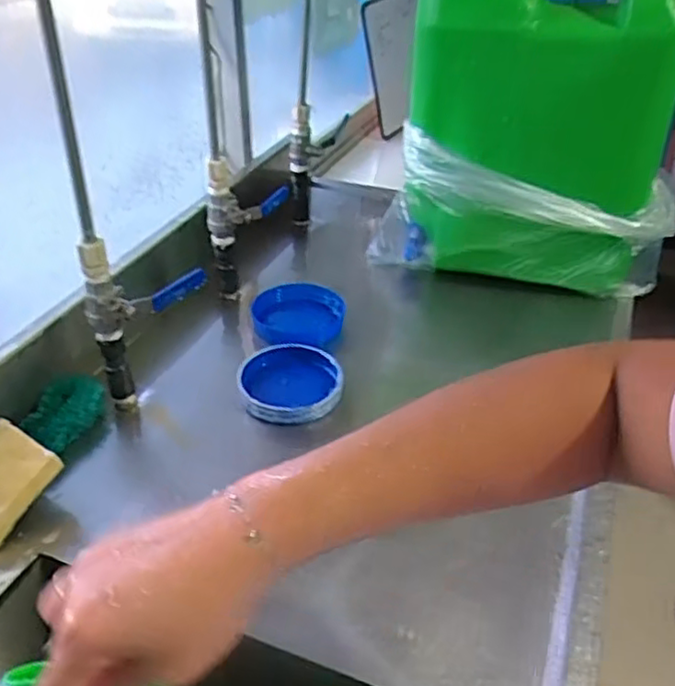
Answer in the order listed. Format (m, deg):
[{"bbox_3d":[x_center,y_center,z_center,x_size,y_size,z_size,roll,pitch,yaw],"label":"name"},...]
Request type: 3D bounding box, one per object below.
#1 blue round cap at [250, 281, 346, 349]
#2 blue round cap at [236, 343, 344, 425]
[{"bbox_3d":[-0.053,-0.038,0.919,0.117,0.033,0.117,-1,35,0],"label":"blue round cap"},{"bbox_3d":[-0.056,0.039,0.804,0.114,0.032,0.127,2,36,-11],"label":"blue round cap"}]

